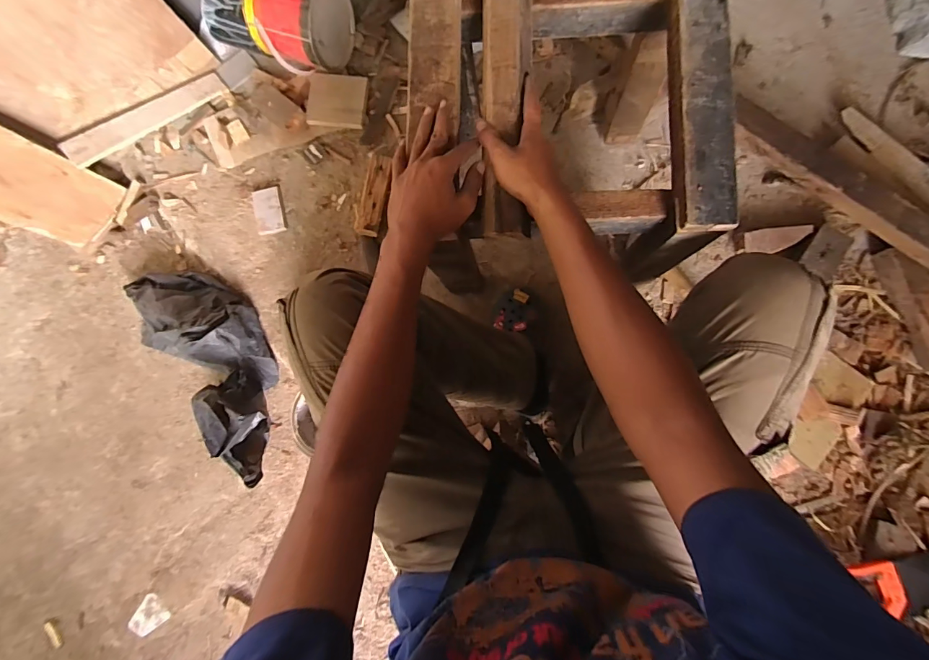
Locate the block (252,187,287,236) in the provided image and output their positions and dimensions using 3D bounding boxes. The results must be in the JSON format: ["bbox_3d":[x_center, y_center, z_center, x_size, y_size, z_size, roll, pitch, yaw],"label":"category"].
[{"bbox_3d":[-0.432,-0.264,0.897,0.062,0.021,0.098,-11,83,2],"label":"block"}]

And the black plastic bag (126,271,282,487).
[{"bbox_3d":[-0.520,0.058,0.837,0.216,0.151,0.535,-37,71,1],"label":"black plastic bag"}]

